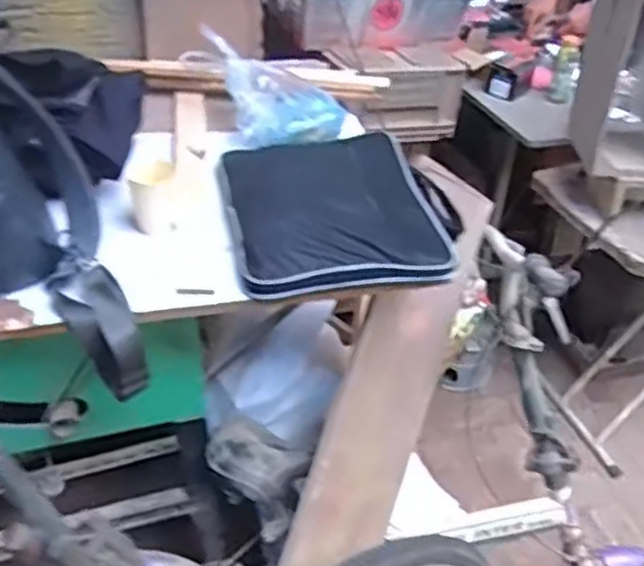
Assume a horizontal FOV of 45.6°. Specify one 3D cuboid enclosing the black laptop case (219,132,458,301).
[{"bbox_3d":[0.000,-0.113,1.126,0.298,0.054,0.363,-4,37,-11],"label":"black laptop case"}]

